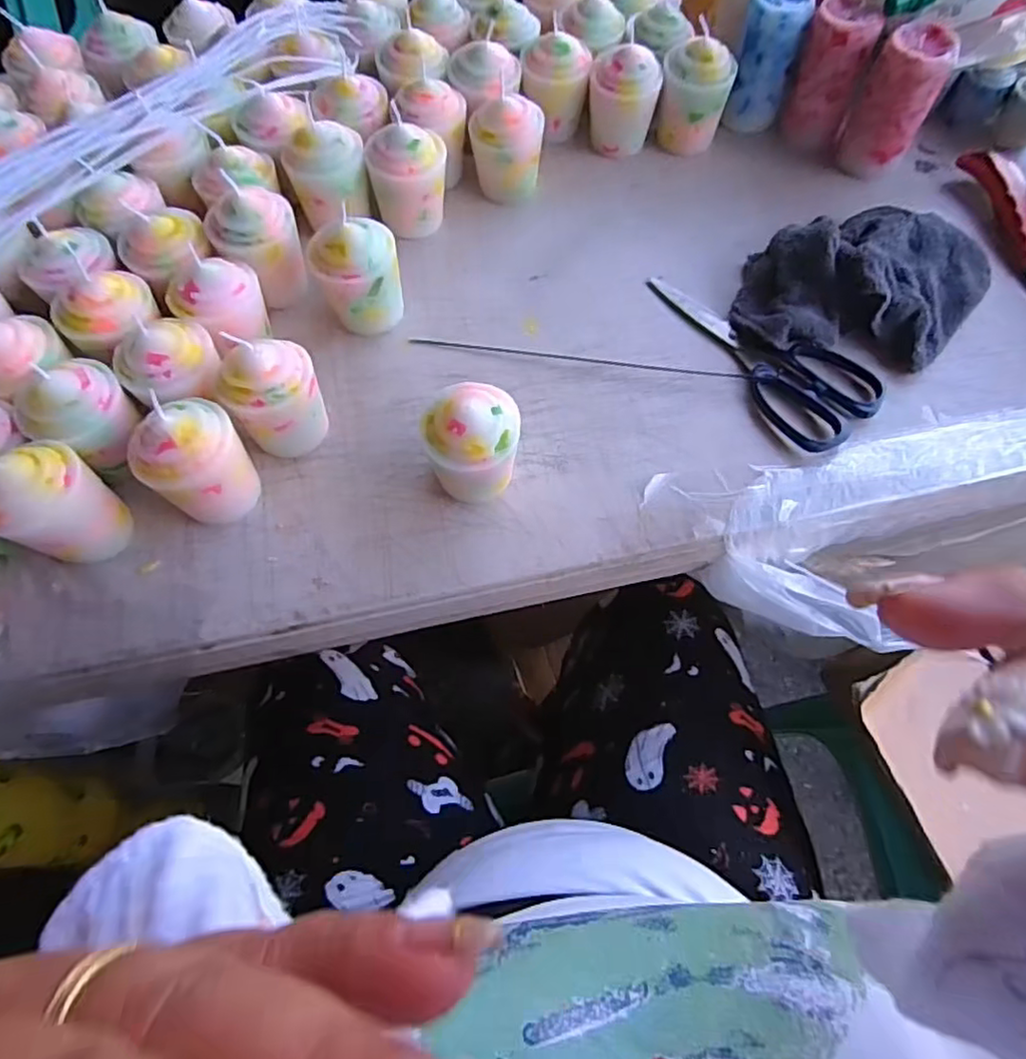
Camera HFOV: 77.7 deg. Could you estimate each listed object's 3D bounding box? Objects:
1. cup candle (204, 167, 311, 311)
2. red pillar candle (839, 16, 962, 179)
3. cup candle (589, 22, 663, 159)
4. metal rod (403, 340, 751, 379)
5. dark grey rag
[{"bbox_3d":[-0.173,-0.197,0.444,0.052,0.067,0.055,42,72,17],"label":"cup candle"},{"bbox_3d":[0.302,-0.337,0.504,0.051,0.090,0.046,2,66,1],"label":"red pillar candle"},{"bbox_3d":[0.092,-0.359,0.531,0.054,0.074,0.057,8,66,4],"label":"cup candle"},{"bbox_3d":[0.046,-0.122,0.452,0.239,0.008,0.006,8,66,4],"label":"metal rod"},{"bbox_3d":[0.256,-0.181,0.452,0.182,0.047,0.130,9,66,4],"label":"dark grey rag"}]

